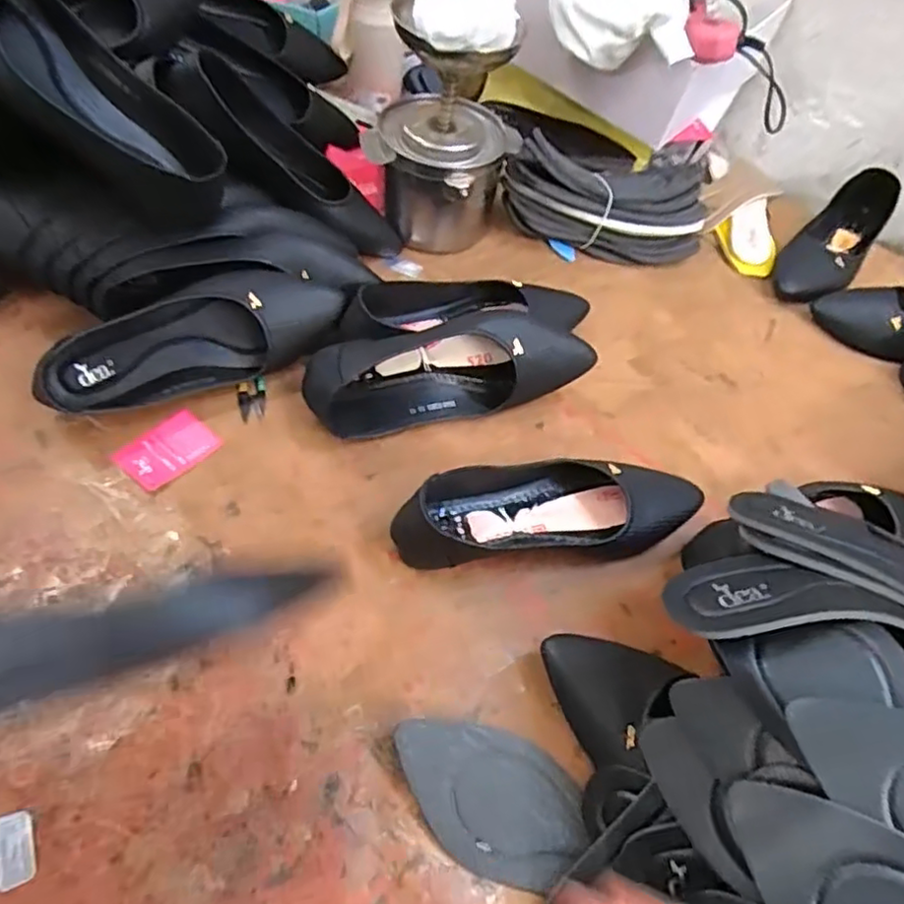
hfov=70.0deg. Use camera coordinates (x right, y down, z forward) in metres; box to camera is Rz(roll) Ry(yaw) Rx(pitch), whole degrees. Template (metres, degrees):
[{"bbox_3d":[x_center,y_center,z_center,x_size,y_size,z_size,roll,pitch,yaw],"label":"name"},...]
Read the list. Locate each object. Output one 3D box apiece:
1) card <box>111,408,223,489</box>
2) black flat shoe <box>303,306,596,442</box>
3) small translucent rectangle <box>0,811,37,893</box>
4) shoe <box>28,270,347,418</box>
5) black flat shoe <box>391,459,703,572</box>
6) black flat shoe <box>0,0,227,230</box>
[{"bbox_3d":[-0.246,-0.001,0.560,0.055,0.006,0.076,40,60,19],"label":"card"},{"bbox_3d":[0.001,-0.070,0.594,0.265,0.083,0.076,-7,57,-12],"label":"black flat shoe"},{"bbox_3d":[-0.264,0.240,0.388,0.020,0.004,0.040,-11,59,-27],"label":"small translucent rectangle"},{"bbox_3d":[-0.228,-0.098,0.579,0.264,0.069,0.065,-22,61,-20],"label":"shoe"},{"bbox_3d":[0.082,0.041,0.536,0.254,0.060,0.081,-3,57,-9],"label":"black flat shoe"},{"bbox_3d":[-0.308,-0.300,0.531,0.085,0.264,0.076,-20,48,32],"label":"black flat shoe"}]

